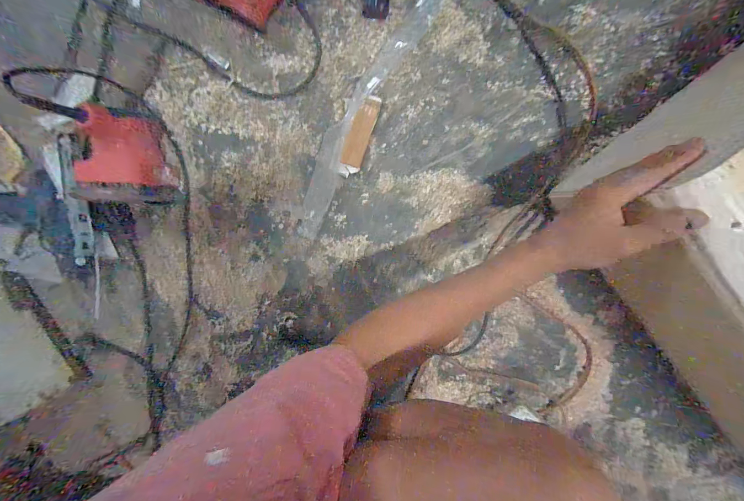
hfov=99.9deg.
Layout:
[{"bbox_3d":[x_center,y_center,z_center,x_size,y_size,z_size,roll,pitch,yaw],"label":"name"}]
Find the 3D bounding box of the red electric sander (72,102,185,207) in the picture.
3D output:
[{"bbox_3d":[-0.377,-0.144,0.487,0.114,0.069,0.138,5,100,2],"label":"red electric sander"}]

